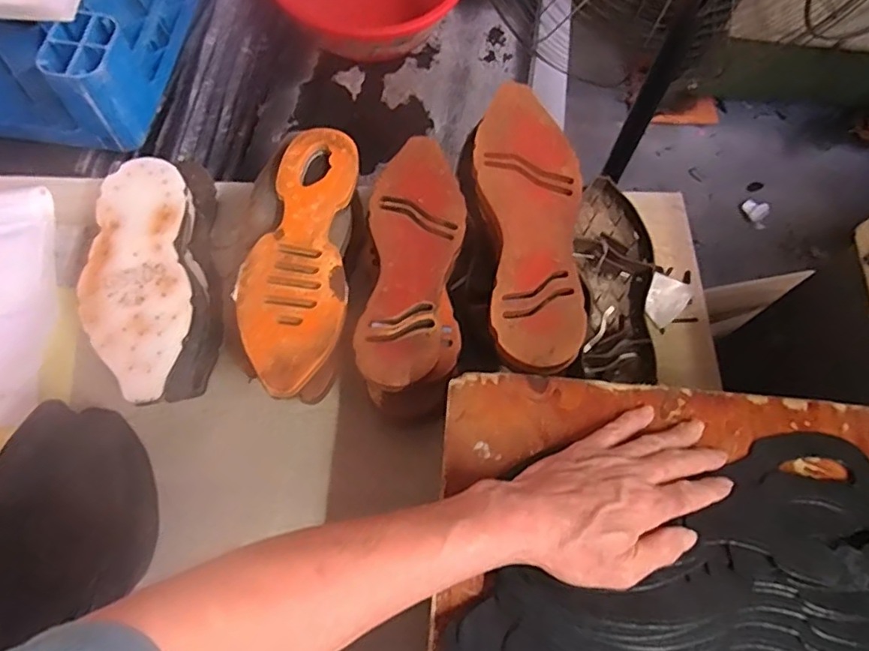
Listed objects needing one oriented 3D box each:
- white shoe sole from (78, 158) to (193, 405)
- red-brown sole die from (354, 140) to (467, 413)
[{"bbox_3d":[-0.303,-0.053,0.586,0.100,0.012,0.265,-11,68,-7],"label":"white shoe sole"},{"bbox_3d":[-0.020,-0.068,0.593,0.100,0.037,0.287,3,67,-1],"label":"red-brown sole die"}]

